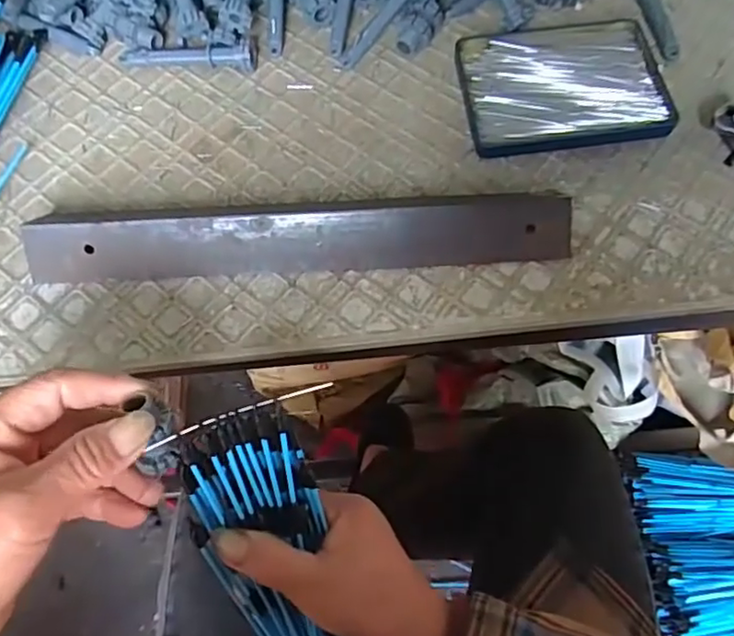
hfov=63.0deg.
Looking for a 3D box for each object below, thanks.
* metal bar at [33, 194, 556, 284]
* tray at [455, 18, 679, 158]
[{"bbox_3d":[-0.040,-0.054,0.352,0.308,0.025,0.051,-4,68,-1],"label":"metal bar"},{"bbox_3d":[0.129,-0.158,0.401,0.128,0.013,0.100,-6,68,-1],"label":"tray"}]

